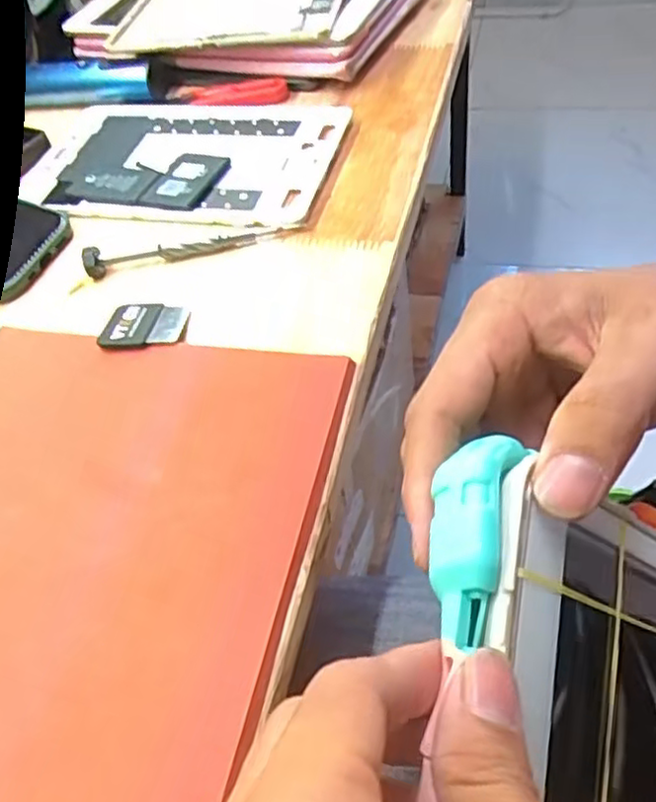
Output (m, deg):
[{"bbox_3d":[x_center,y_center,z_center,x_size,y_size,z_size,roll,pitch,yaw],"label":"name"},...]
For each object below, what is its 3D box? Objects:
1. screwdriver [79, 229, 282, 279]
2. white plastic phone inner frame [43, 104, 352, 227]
[{"bbox_3d":[-0.081,-0.087,0.385,0.109,0.008,0.011,-11,50,1],"label":"screwdriver"},{"bbox_3d":[-0.091,-0.161,0.449,0.190,0.006,0.123,8,51,12],"label":"white plastic phone inner frame"}]

